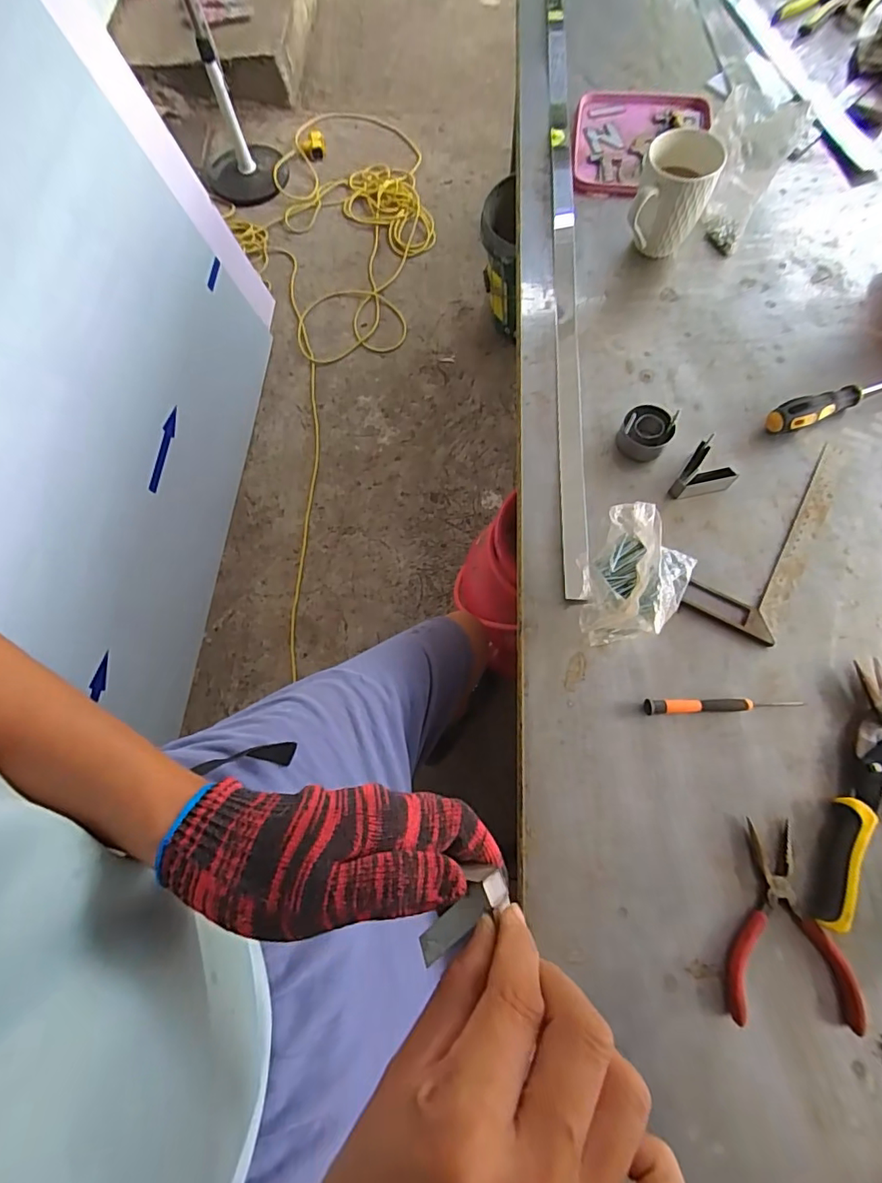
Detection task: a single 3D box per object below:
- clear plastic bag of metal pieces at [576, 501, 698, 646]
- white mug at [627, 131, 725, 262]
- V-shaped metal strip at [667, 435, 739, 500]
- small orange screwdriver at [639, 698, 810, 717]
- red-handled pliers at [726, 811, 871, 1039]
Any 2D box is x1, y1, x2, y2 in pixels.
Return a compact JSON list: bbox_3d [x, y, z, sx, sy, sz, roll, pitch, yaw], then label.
[{"bbox_3d":[0.182,-0.009,0.499,0.097,0.077,0.132,31,75,12],"label":"clear plastic bag of metal pieces"},{"bbox_3d":[0.277,-0.469,0.633,0.085,0.107,0.111,18,73,8],"label":"white mug"},{"bbox_3d":[0.275,-0.121,0.552,0.061,0.034,0.049,-40,74,-10],"label":"V-shaped metal strip"},{"bbox_3d":[0.262,0.105,0.486,0.140,0.009,0.014,-3,71,2],"label":"small orange screwdriver"},{"bbox_3d":[0.280,0.271,0.428,0.098,0.012,0.142,1,71,3],"label":"red-handled pliers"}]

